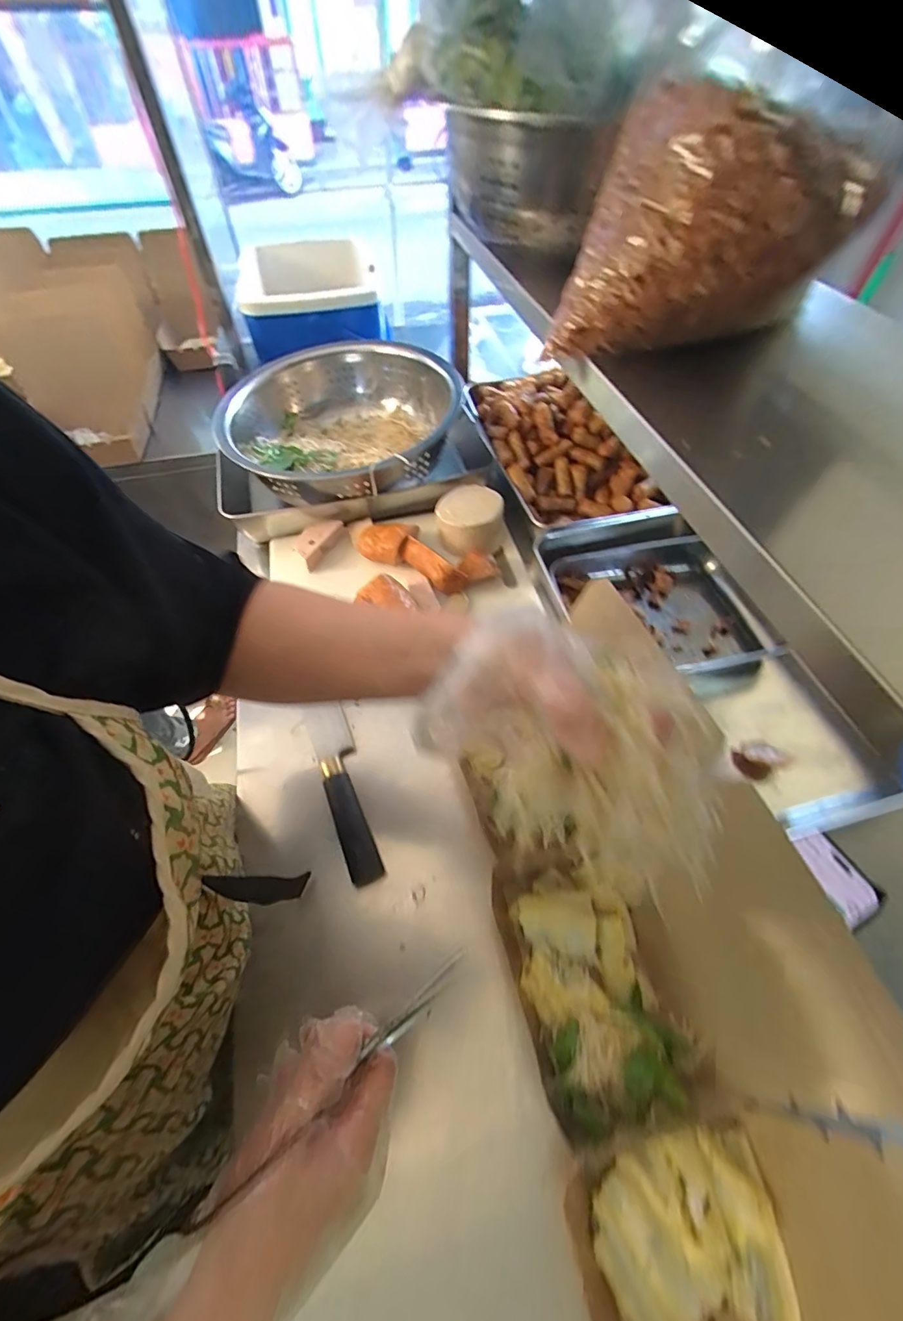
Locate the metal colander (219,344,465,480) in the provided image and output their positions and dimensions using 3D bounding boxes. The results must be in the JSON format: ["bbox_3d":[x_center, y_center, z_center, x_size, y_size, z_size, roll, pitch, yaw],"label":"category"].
[{"bbox_3d":[-0.173,-0.365,0.711,0.299,0.093,0.337,21,59,14],"label":"metal colander"}]

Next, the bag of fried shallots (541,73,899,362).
[{"bbox_3d":[0.175,-0.301,0.333,0.182,0.138,0.081,22,59,15],"label":"bag of fried shallots"}]

